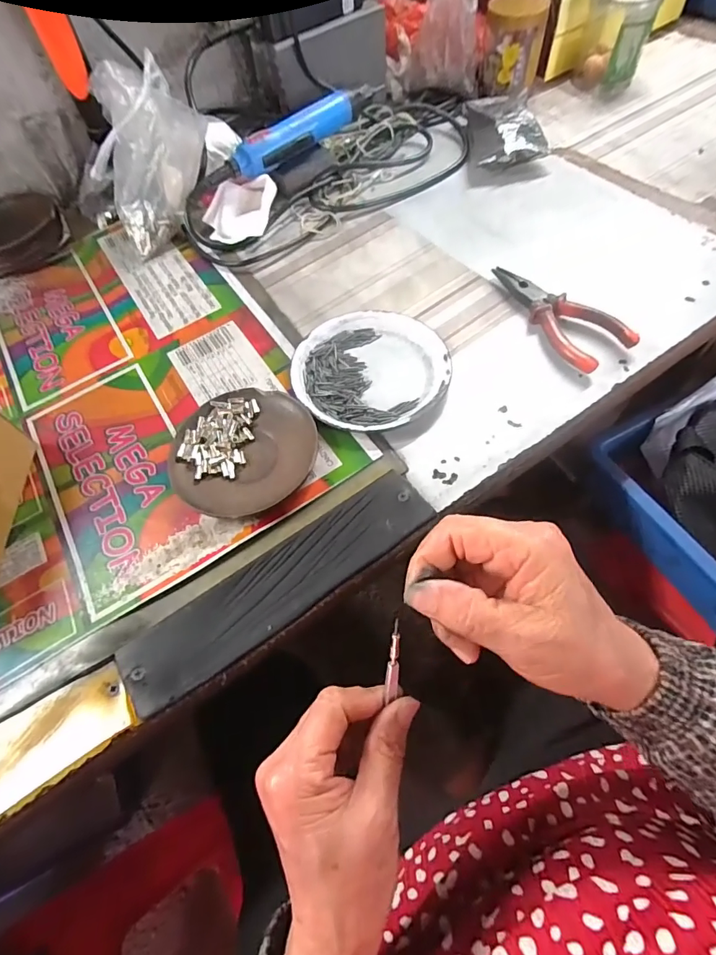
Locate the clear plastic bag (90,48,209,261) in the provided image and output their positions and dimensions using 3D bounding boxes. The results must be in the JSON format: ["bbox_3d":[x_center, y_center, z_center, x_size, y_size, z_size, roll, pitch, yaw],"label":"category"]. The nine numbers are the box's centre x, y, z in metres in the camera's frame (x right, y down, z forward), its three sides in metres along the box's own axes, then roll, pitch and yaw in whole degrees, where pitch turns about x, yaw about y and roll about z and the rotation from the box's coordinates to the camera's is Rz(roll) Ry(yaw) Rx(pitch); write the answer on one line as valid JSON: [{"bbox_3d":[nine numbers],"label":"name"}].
[{"bbox_3d":[-0.214,-0.333,0.474,0.119,0.132,0.094,-21,61,-6],"label":"clear plastic bag"}]

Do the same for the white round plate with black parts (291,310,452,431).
[{"bbox_3d":[0.011,-0.093,0.389,0.130,0.016,0.129,-2,61,4],"label":"white round plate with black parts"}]

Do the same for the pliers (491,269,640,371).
[{"bbox_3d":[0.173,-0.149,0.407,0.054,0.022,0.142,-33,63,-12],"label":"pliers"}]

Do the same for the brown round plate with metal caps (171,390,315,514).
[{"bbox_3d":[-0.090,-0.022,0.356,0.111,0.015,0.106,-2,61,4],"label":"brown round plate with metal caps"}]

